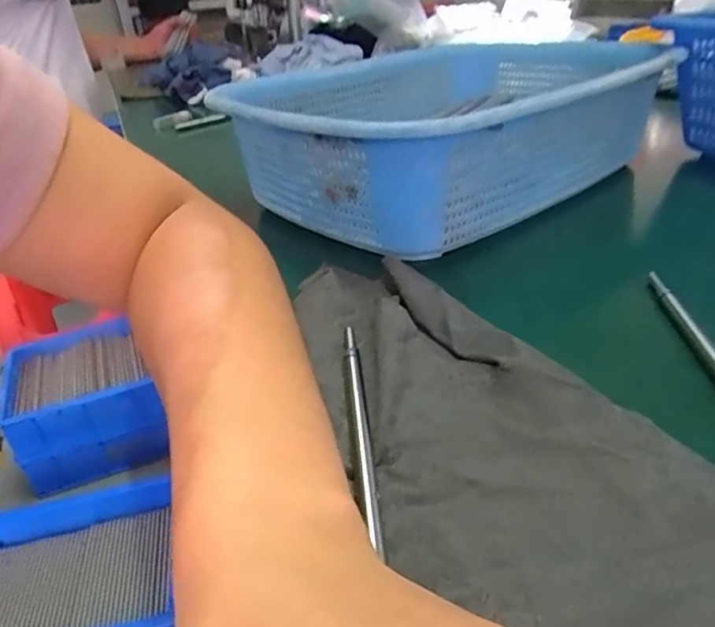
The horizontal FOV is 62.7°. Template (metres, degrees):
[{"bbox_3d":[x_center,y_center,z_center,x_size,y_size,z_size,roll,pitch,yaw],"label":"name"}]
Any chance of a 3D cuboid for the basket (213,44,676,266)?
[{"bbox_3d":[0.080,-0.132,0.442,0.193,0.090,0.296,23,41,38],"label":"basket"}]

